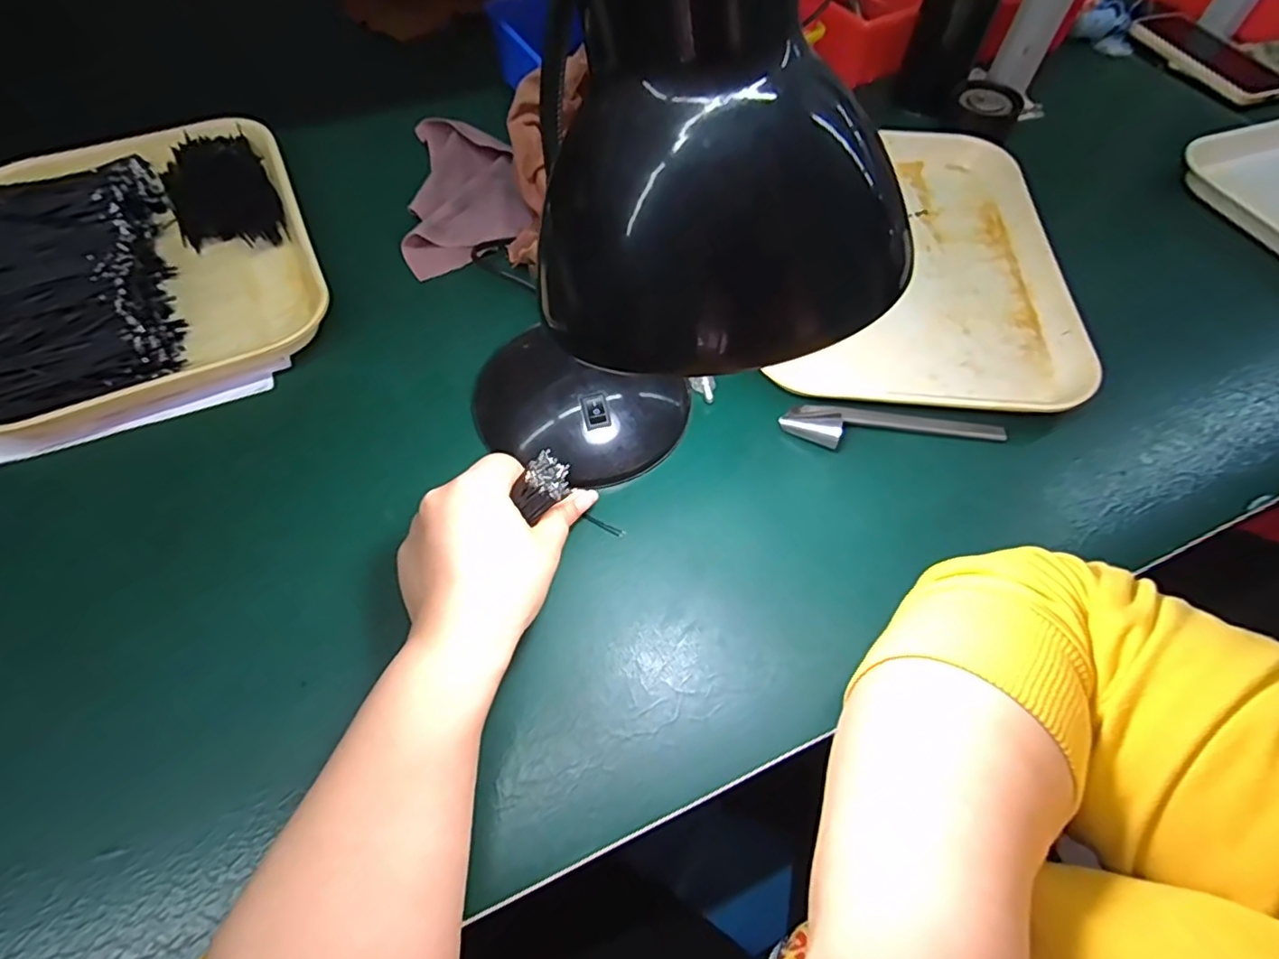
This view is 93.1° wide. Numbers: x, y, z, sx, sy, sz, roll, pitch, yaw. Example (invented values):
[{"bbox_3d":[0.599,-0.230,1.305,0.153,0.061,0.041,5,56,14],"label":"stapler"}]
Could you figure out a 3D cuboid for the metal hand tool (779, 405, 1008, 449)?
[{"bbox_3d":[0.161,-0.033,0.377,0.140,0.017,0.031,6,59,1],"label":"metal hand tool"}]

